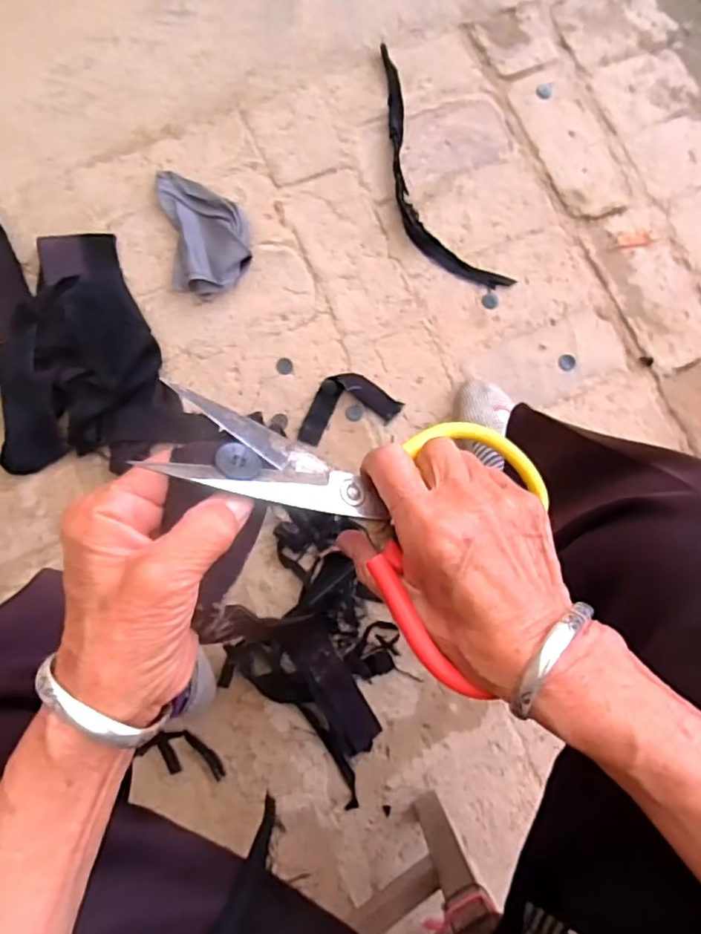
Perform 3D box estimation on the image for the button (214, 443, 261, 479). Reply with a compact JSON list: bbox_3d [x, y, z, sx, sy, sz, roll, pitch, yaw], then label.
[{"bbox_3d":[-0.050,-0.002,0.263,0.021,0.004,0.019,11,54,-19],"label":"button"}]

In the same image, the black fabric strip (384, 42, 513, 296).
[{"bbox_3d":[0.094,-0.403,0.806,0.099,0.023,0.383,-26,83,-5],"label":"black fabric strip"}]

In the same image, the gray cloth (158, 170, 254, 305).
[{"bbox_3d":[-0.195,-0.320,0.780,0.107,0.034,0.182,-11,81,-3],"label":"gray cloth"}]

